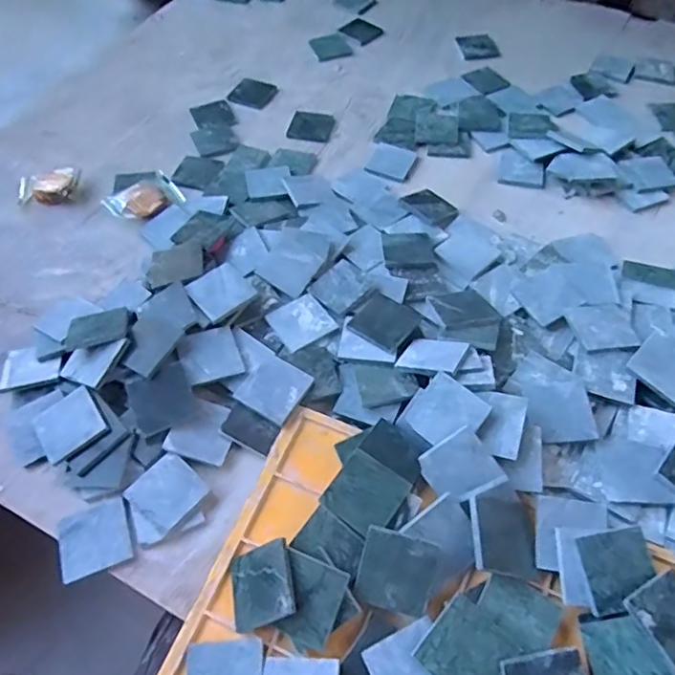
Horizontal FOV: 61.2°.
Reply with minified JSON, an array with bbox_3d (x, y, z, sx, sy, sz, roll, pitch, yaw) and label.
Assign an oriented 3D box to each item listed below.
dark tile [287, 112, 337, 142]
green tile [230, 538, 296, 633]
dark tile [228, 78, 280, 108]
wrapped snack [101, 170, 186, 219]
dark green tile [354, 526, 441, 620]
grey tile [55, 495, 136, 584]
[{"bbox_3d":[-0.032,-0.264,0.715,0.055,0.006,0.048,5,57,4],"label":"dark tile"},{"bbox_3d":[-0.052,0.169,0.389,0.051,0.005,0.049,-27,50,23],"label":"green tile"},{"bbox_3d":[-0.113,-0.326,0.764,0.057,0.005,0.059,19,59,12],"label":"dark tile"},{"bbox_3d":[-0.215,-0.155,0.635,0.076,0.013,0.050,-37,64,-22],"label":"wrapped snack"},{"bbox_3d":[0.040,0.159,0.386,0.049,0.007,0.050,15,88,9],"label":"dark green tile"},{"bbox_3d":[-0.186,0.154,0.436,0.052,0.007,0.049,-18,58,-11],"label":"grey tile"}]

